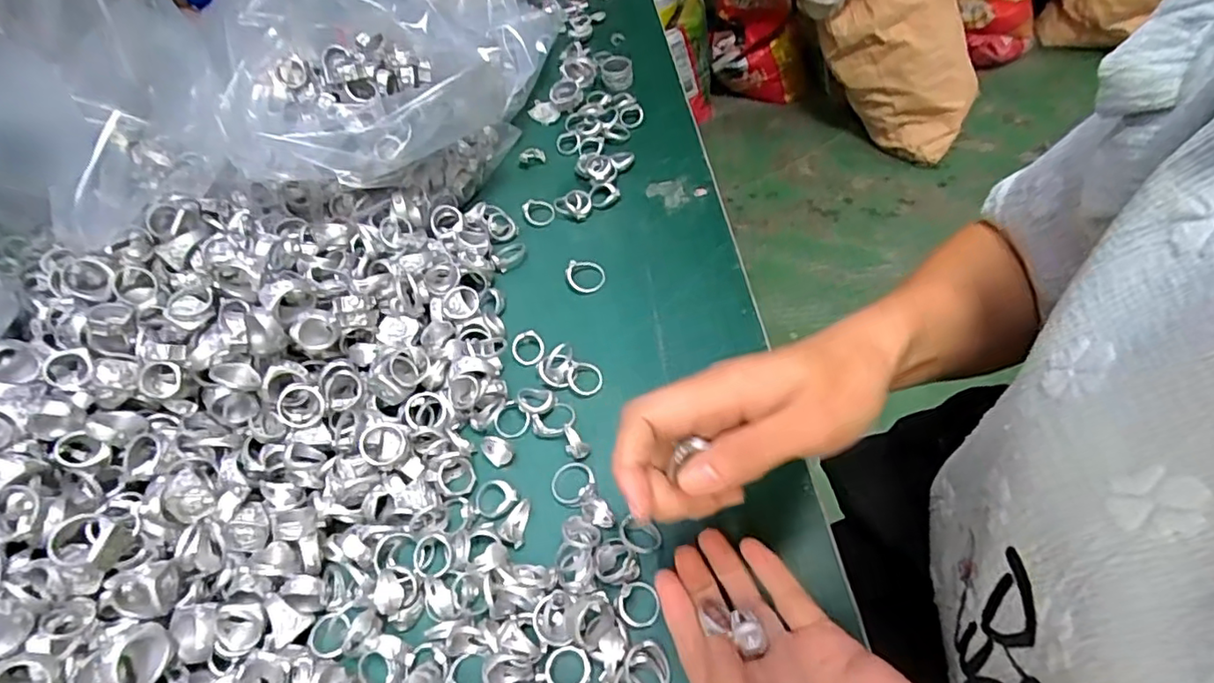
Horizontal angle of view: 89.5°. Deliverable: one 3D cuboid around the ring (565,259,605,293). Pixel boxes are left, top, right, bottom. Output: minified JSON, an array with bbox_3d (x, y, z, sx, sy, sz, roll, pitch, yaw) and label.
[{"bbox_3d":[-0.015,-0.047,0.426,0.027,0.009,0.028,-3,53,4],"label":"ring"}]

